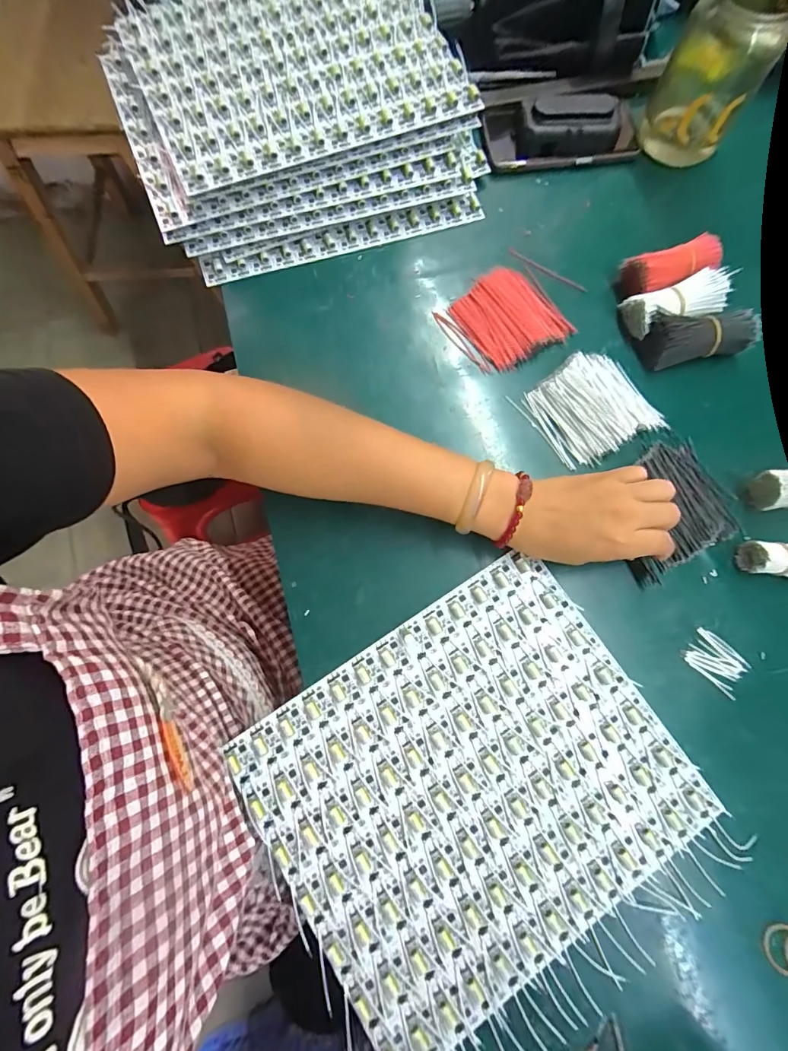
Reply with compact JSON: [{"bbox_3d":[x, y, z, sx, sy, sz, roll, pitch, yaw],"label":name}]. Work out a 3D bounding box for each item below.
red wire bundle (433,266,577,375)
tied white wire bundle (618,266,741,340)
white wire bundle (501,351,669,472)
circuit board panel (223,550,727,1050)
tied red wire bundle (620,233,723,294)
[{"bbox_3d":[0.108,-0.197,0.418,0.105,0.019,0.089,-33,79,-9],"label":"red wire bundle"},{"bbox_3d":[0.267,-0.209,0.415,0.090,0.037,0.044,-14,77,-4],"label":"tied white wire bundle"},{"bbox_3d":[0.179,-0.107,0.398,0.105,0.019,0.091,-30,79,-8],"label":"white wire bundle"},{"bbox_3d":[0.060,0.189,0.326,0.282,0.008,0.239,-33,79,-8],"label":"circuit board panel"},{"bbox_3d":[0.267,-0.245,0.427,0.093,0.033,0.040,-14,77,-5],"label":"tied red wire bundle"}]

